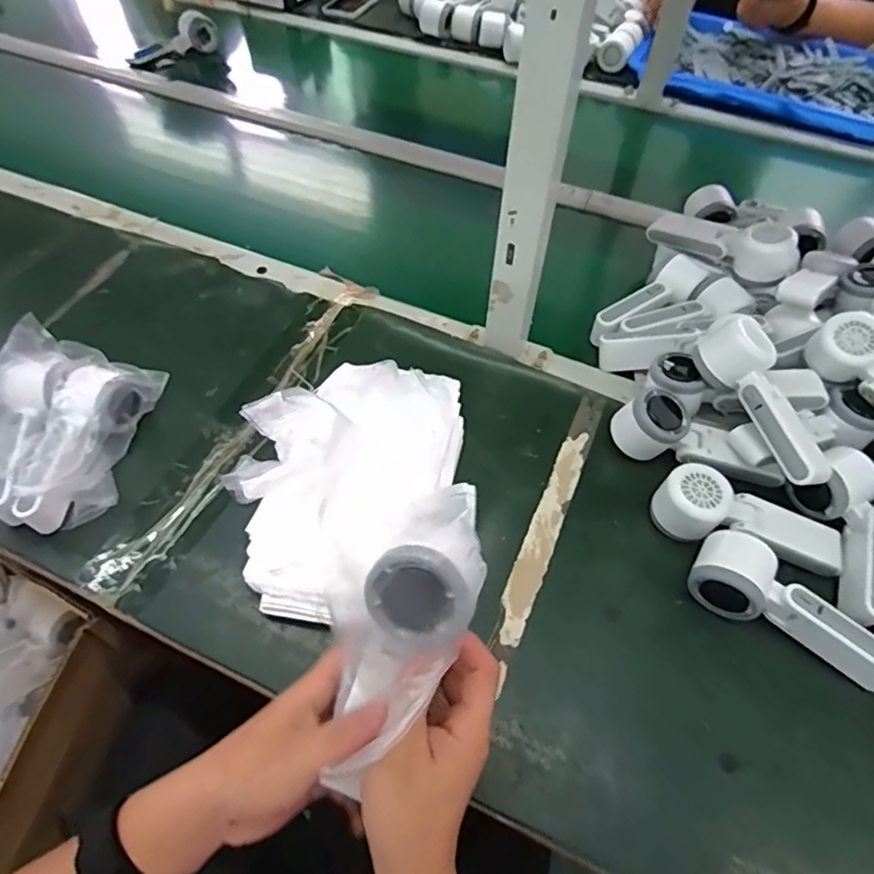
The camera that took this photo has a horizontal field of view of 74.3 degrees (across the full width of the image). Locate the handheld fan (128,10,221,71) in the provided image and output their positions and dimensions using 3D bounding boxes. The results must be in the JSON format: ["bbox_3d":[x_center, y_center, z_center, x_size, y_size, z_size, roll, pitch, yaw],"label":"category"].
[{"bbox_3d":[-0.490,-0.732,1.080,0.168,0.065,0.037,-29,60,-1],"label":"handheld fan"}]

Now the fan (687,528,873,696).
[{"bbox_3d":[0.296,0.141,0.477,0.165,0.043,0.064,28,60,17],"label":"fan"}]

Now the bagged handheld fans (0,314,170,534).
[{"bbox_3d":[-0.352,-0.007,0.546,0.125,0.083,0.182,4,56,2],"label":"bagged handheld fans"}]

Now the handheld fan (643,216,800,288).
[{"bbox_3d":[0.341,-0.232,0.693,0.052,0.060,0.175,-34,47,-21],"label":"handheld fan"}]

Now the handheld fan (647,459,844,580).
[{"bbox_3d":[0.282,0.076,0.519,0.166,0.050,0.060,17,58,10],"label":"handheld fan"}]

